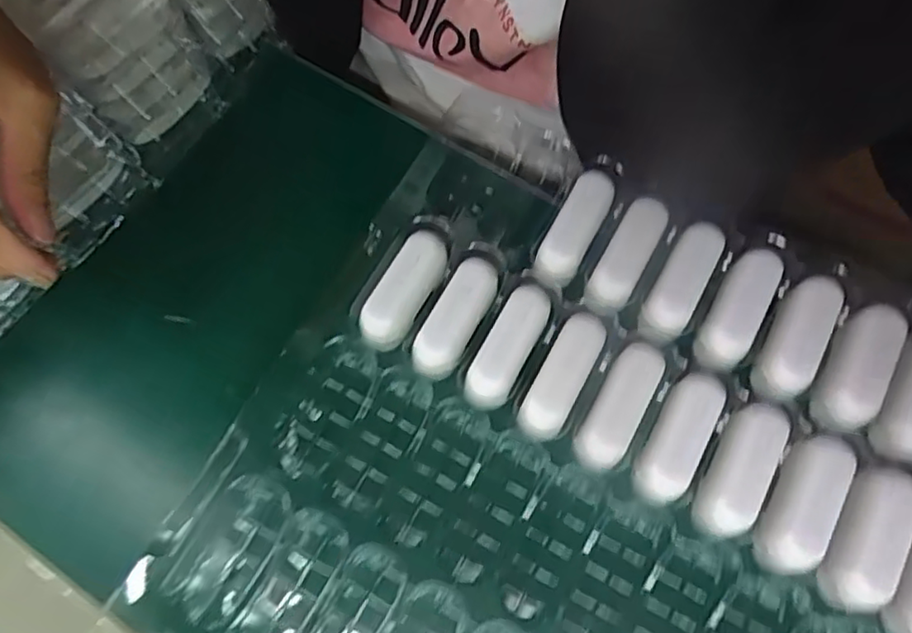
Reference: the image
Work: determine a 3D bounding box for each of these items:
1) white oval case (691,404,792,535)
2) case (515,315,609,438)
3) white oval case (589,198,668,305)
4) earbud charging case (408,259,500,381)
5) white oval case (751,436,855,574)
[{"bbox_3d":[0.131,0.072,0.296,0.027,0.029,0.062,24,71,9],"label":"white oval case"},{"bbox_3d":[0.052,0.031,0.315,0.023,0.026,0.067,27,71,10],"label":"case"},{"bbox_3d":[0.089,-0.033,0.328,0.022,0.017,0.059,27,71,10],"label":"white oval case"},{"bbox_3d":[0.000,0.001,0.320,0.023,0.016,0.064,28,84,10],"label":"earbud charging case"},{"bbox_3d":[0.158,0.086,0.293,0.027,0.025,0.066,28,72,11],"label":"white oval case"}]

